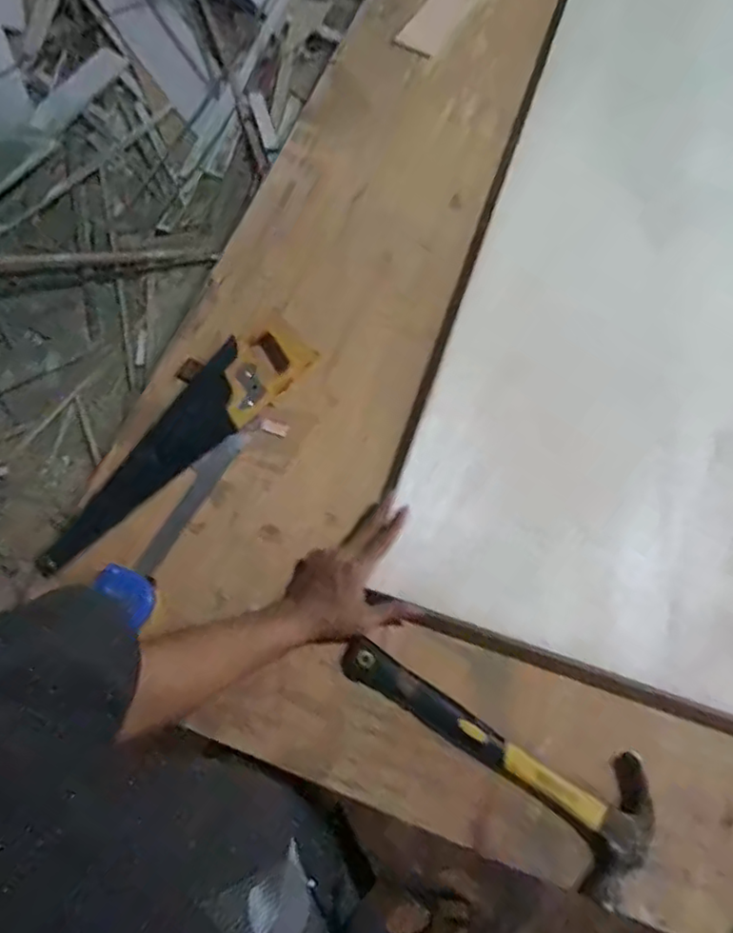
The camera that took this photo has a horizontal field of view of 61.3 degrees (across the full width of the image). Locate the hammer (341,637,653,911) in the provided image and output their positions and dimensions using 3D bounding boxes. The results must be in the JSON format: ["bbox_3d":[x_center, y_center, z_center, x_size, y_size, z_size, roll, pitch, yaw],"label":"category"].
[{"bbox_3d":[0.126,0.268,0.617,0.330,0.029,0.128,34,74,14],"label":"hammer"}]

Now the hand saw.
[{"bbox_3d":[-0.233,-0.034,0.741,0.390,0.023,0.092,-42,73,-13],"label":"hand saw"}]

